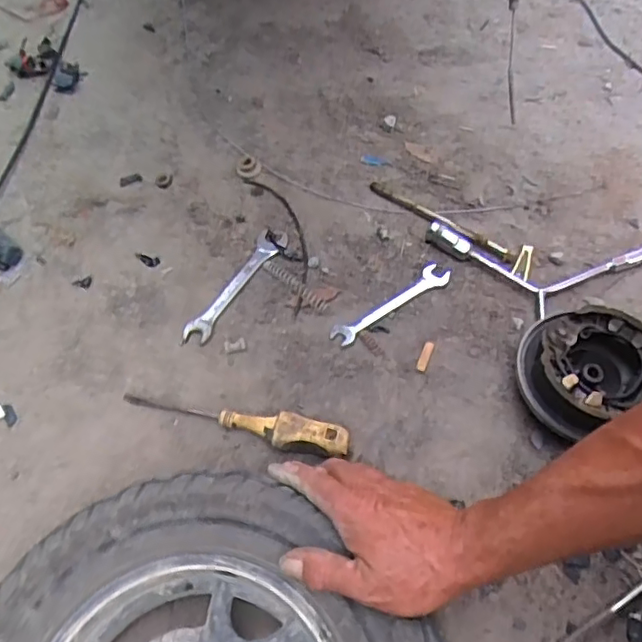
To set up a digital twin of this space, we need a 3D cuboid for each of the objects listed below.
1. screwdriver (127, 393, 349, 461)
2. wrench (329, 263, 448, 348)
[{"bbox_3d":[-0.079,0.091,0.531,0.211,0.034,0.028,10,59,8],"label":"screwdriver"},{"bbox_3d":[0.073,-0.018,0.605,0.139,0.009,0.028,-34,63,-17],"label":"wrench"}]

